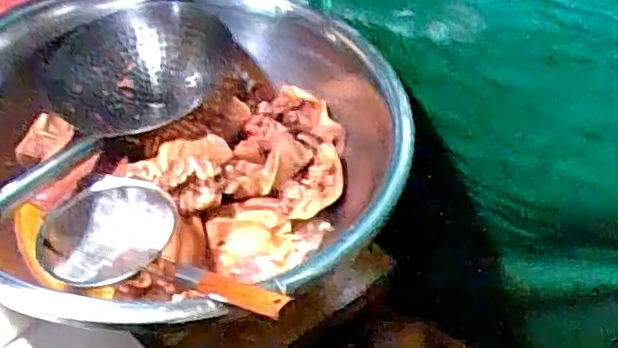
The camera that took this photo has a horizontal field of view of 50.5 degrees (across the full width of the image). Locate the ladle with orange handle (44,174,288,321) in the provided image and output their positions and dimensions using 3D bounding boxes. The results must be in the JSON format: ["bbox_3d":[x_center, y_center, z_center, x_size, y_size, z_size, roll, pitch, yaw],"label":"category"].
[{"bbox_3d":[-0.189,0.091,0.769,0.165,0.072,0.468,-32,29,-32],"label":"ladle with orange handle"}]

